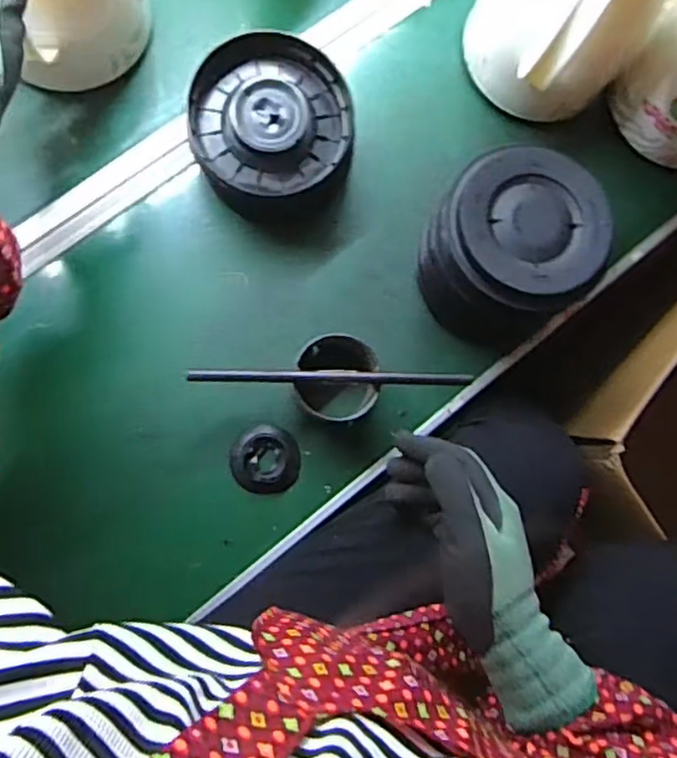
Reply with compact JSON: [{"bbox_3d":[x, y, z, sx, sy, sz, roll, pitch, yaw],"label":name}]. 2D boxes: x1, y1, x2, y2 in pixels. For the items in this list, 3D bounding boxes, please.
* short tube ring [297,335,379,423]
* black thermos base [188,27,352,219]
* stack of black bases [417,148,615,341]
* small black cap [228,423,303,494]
[{"bbox_3d":[0.003,-0.003,0.567,0.072,0.053,0.081,-14,85,-8],"label":"short tube ring"},{"bbox_3d":[-0.056,-0.210,0.577,0.138,0.077,0.141,1,83,-7],"label":"black thermos base"},{"bbox_3d":[0.151,-0.104,0.563,0.134,0.117,0.150,-34,88,-9],"label":"stack of black bases"},{"bbox_3d":[-0.063,0.069,0.572,0.057,0.010,0.059,1,83,-7],"label":"small black cap"}]

